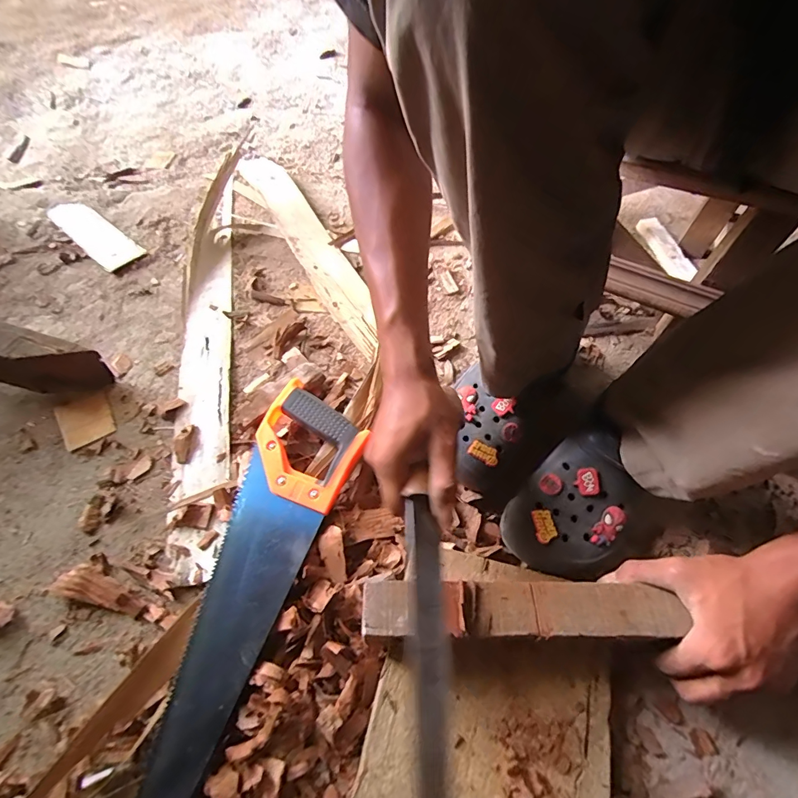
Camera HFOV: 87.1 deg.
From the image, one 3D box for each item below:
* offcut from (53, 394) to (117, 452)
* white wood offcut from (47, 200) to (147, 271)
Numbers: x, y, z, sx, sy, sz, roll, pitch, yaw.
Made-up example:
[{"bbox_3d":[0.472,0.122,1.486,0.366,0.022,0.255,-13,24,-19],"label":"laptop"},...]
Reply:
[{"bbox_3d":[-0.378,0.025,0.506,0.055,0.009,0.063,-27,63,-16],"label":"offcut"},{"bbox_3d":[-0.495,-0.271,0.674,0.201,0.021,0.065,35,64,19],"label":"white wood offcut"}]

